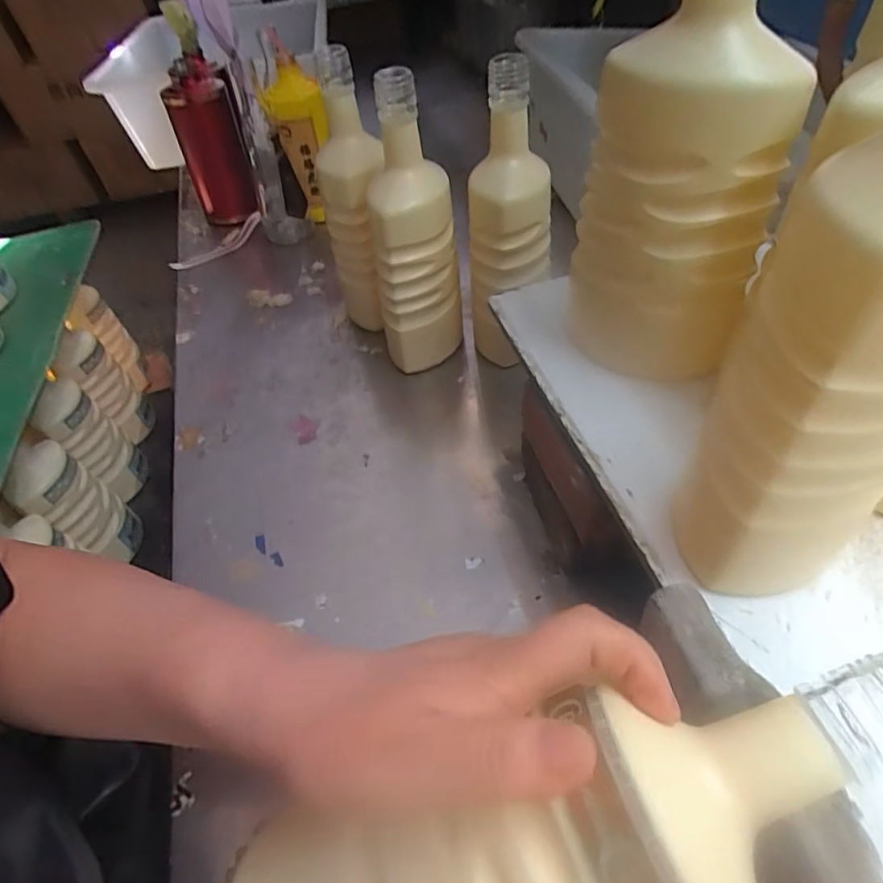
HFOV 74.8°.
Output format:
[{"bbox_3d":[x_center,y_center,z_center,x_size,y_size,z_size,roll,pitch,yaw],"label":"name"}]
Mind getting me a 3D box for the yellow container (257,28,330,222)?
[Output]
[{"bbox_3d":[-0.165,-0.352,0.682,0.078,0.183,0.066,-18,49,-5],"label":"yellow container"}]

